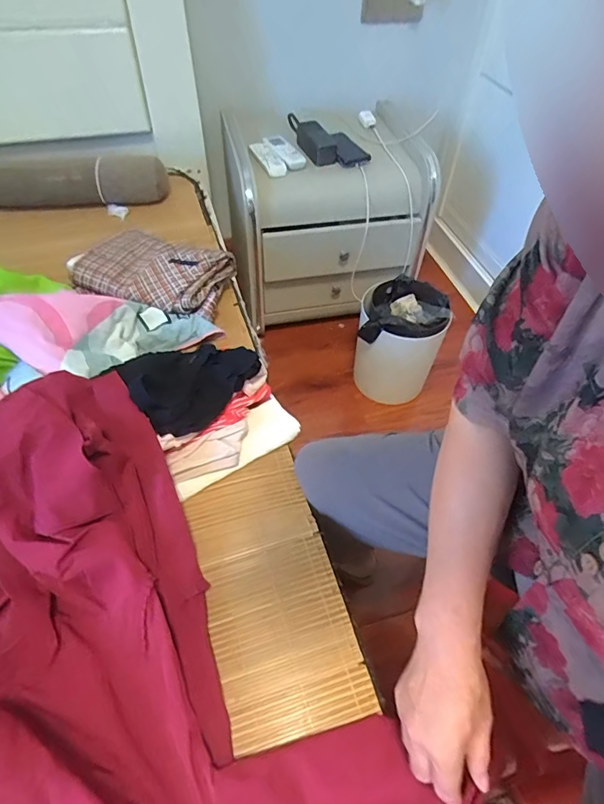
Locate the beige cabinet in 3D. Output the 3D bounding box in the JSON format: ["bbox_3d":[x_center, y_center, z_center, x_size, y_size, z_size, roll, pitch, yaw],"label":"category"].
[{"bbox_3d":[0.062,-0.520,1.281,0.461,0.421,0.442,-9,52,-9],"label":"beige cabinet"}]

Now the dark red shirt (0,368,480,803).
[{"bbox_3d":[-0.220,0.264,0.397,0.420,0.128,0.580,-32,59,-25],"label":"dark red shirt"}]

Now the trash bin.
[{"bbox_3d":[0.242,-0.149,1.162,0.196,0.265,0.196,8,52,4],"label":"trash bin"}]

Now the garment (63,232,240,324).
[{"bbox_3d":[-0.255,-0.234,0.810,0.252,0.063,0.186,17,53,11],"label":"garment"}]

